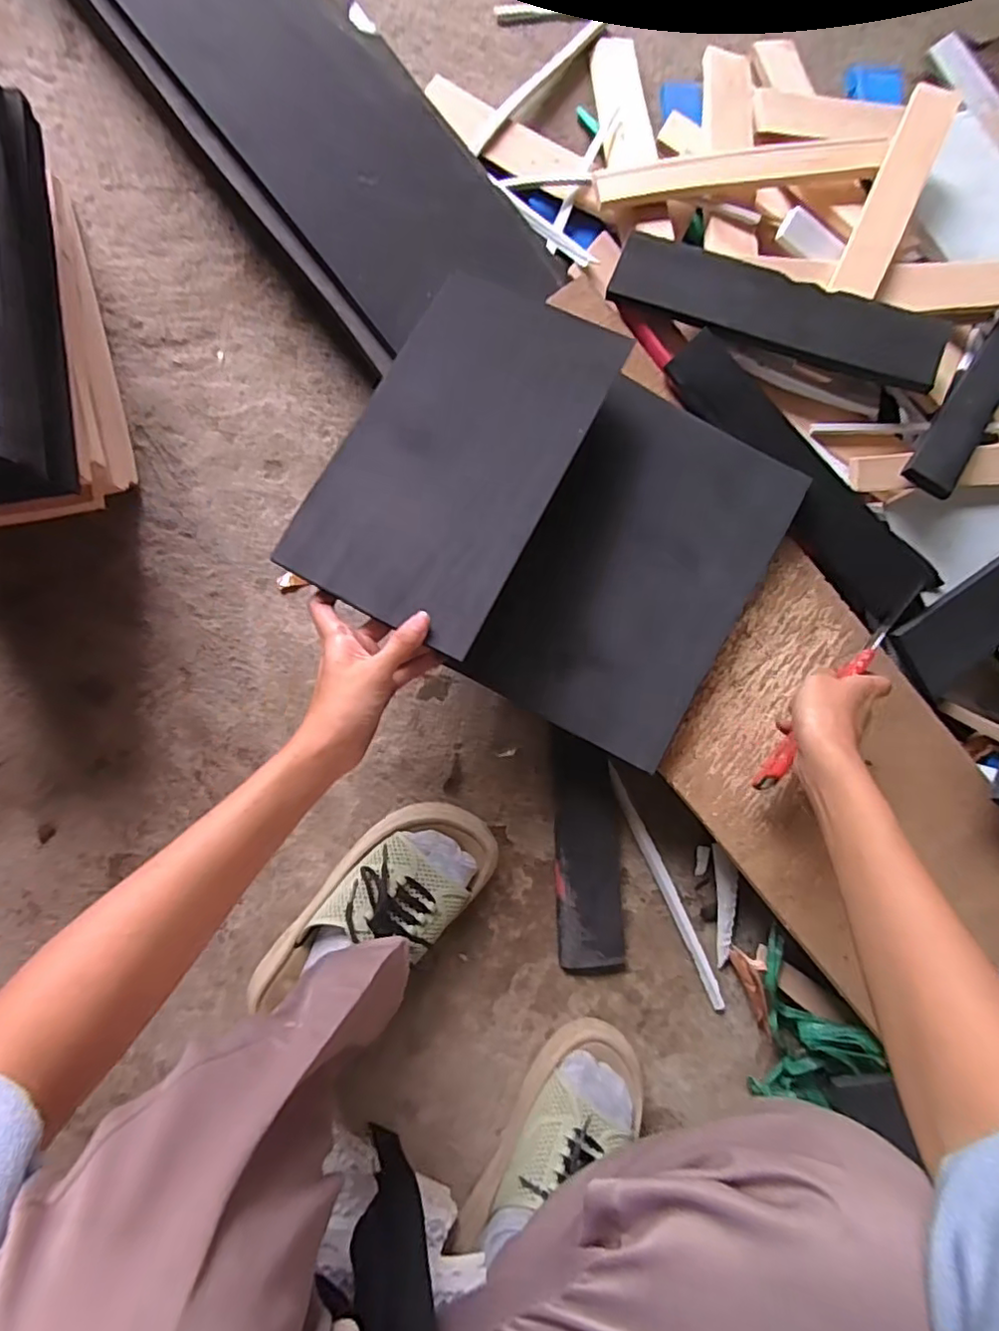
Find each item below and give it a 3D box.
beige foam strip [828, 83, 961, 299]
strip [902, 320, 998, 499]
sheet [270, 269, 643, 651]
[{"bbox_3d":[0.348,-0.420,0.519,0.040,0.007,0.217,23,85,19],"label":"beige foam strip"},{"bbox_3d":[0.430,-0.258,0.515,0.042,0.014,0.276,35,79,0],"label":"strip"},{"bbox_3d":[-0.025,-0.163,0.434,0.147,0.012,0.286,27,78,1],"label":"sheet"}]

